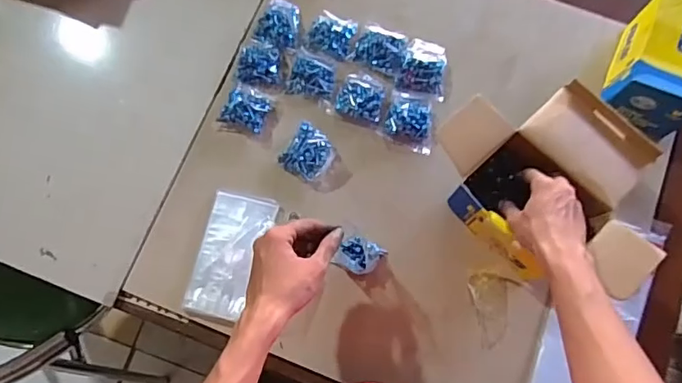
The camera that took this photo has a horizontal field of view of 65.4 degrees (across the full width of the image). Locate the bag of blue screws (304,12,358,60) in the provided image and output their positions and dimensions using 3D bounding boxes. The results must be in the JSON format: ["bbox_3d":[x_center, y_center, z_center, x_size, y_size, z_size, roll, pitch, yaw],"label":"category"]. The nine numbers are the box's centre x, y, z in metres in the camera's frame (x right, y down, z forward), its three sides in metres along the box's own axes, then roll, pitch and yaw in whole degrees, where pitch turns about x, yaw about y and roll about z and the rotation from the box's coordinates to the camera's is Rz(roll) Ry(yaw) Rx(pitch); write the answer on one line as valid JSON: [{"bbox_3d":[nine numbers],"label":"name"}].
[{"bbox_3d":[-0.009,-0.217,0.735,0.065,0.017,0.057,16,77,4],"label":"bag of blue screws"}]

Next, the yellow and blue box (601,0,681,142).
[{"bbox_3d":[0.414,-0.163,0.683,0.104,0.099,0.165,27,78,6],"label":"yellow and blue box"}]

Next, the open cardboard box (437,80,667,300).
[{"bbox_3d":[0.251,-0.012,0.626,0.196,0.106,0.252,-40,79,-9],"label":"open cardboard box"}]

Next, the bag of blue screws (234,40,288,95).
[{"bbox_3d":[-0.108,-0.170,0.726,0.065,0.014,0.062,13,77,3],"label":"bag of blue screws"}]

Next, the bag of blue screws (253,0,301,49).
[{"bbox_3d":[-0.085,-0.235,0.740,0.060,0.015,0.077,9,77,2],"label":"bag of blue screws"}]

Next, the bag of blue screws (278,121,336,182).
[{"bbox_3d":[-0.042,-0.048,0.695,0.060,0.024,0.061,38,79,9],"label":"bag of blue screws"}]

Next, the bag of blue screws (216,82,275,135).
[{"bbox_3d":[-0.126,-0.112,0.710,0.060,0.020,0.058,22,77,5],"label":"bag of blue screws"}]

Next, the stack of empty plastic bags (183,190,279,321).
[{"bbox_3d":[-0.139,0.079,0.668,0.081,0.022,0.157,13,77,3],"label":"stack of empty plastic bags"}]

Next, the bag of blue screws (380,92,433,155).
[{"bbox_3d":[0.093,-0.094,0.704,0.067,0.027,0.075,17,77,4],"label":"bag of blue screws"}]

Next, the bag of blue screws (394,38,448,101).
[{"bbox_3d":[0.114,-0.169,0.725,0.063,0.022,0.081,14,77,3],"label":"bag of blue screws"}]

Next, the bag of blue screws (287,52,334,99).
[{"bbox_3d":[-0.038,-0.158,0.719,0.061,0.021,0.056,10,77,3],"label":"bag of blue screws"}]

